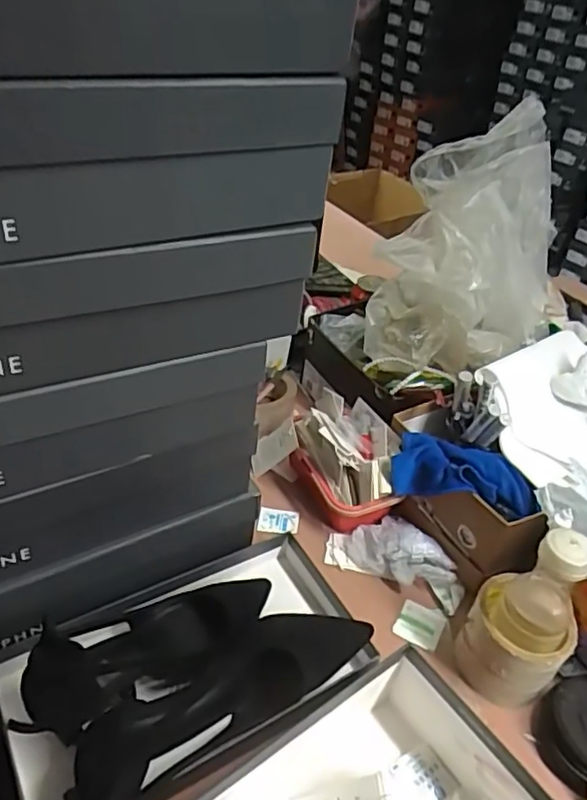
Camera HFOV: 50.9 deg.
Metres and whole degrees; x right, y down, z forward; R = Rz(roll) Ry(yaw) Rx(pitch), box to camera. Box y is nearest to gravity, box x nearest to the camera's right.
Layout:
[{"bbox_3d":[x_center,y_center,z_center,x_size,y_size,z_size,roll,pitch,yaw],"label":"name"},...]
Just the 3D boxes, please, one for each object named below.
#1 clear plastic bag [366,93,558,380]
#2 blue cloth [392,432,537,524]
[{"bbox_3d":[0.226,-0.190,0.788,0.221,0.238,0.276,17,40,12],"label":"clear plastic bag"},{"bbox_3d":[0.185,0.076,0.657,0.150,0.047,0.082,17,40,12],"label":"blue cloth"}]

